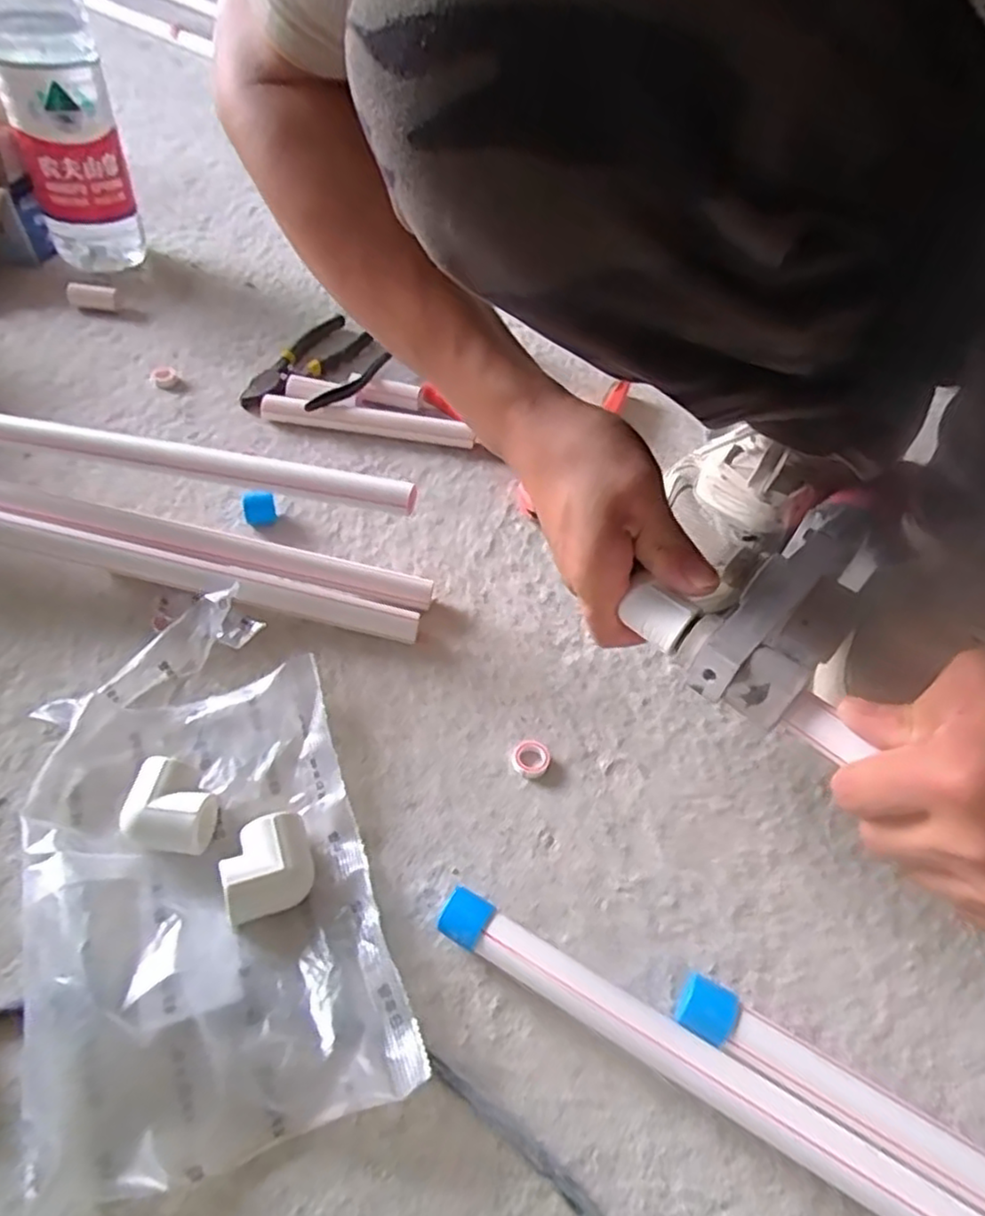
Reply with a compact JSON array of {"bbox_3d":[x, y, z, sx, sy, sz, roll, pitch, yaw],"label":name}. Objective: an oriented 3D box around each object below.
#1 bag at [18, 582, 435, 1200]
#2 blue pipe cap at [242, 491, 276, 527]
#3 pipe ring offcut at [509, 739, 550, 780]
[{"bbox_3d":[-0.146,0.112,0.340,0.149,0.033,0.262,-15,54,-17],"label":"bag"},{"bbox_3d":[-0.165,-0.070,0.491,0.020,0.022,0.019,3,50,-3],"label":"blue pipe cap"},{"bbox_3d":[0.021,0.087,0.397,0.022,0.005,0.022,3,50,-3],"label":"pipe ring offcut"}]

